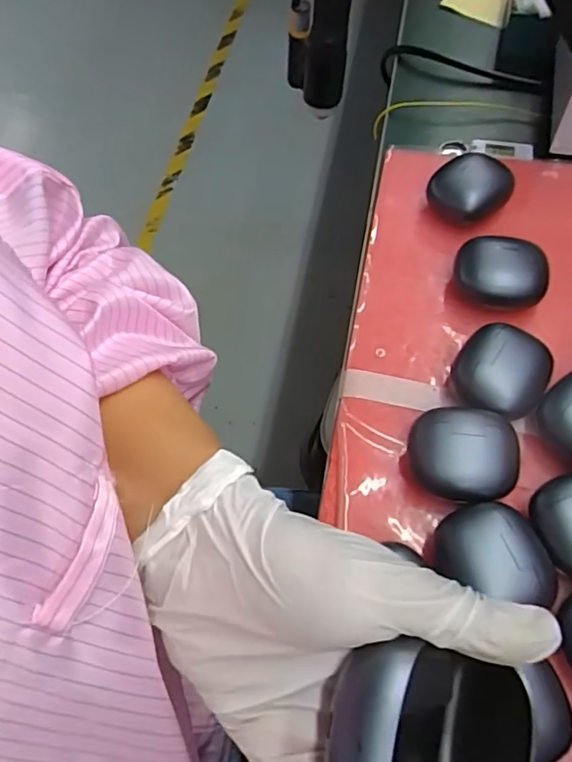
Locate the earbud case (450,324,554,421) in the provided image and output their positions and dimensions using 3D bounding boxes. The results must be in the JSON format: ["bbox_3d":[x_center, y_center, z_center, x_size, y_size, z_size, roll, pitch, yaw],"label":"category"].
[{"bbox_3d":[0.124,-0.003,0.327,0.050,0.029,0.052,28,66,17],"label":"earbud case"}]

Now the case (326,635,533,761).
[{"bbox_3d":[0.046,0.115,0.180,0.063,0.048,0.051,13,63,10],"label":"case"}]

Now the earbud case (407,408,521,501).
[{"bbox_3d":[0.095,0.041,0.304,0.056,0.033,0.047,6,62,7],"label":"earbud case"}]

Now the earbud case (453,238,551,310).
[{"bbox_3d":[0.137,-0.068,0.362,0.056,0.025,0.042,23,65,15],"label":"earbud case"}]

